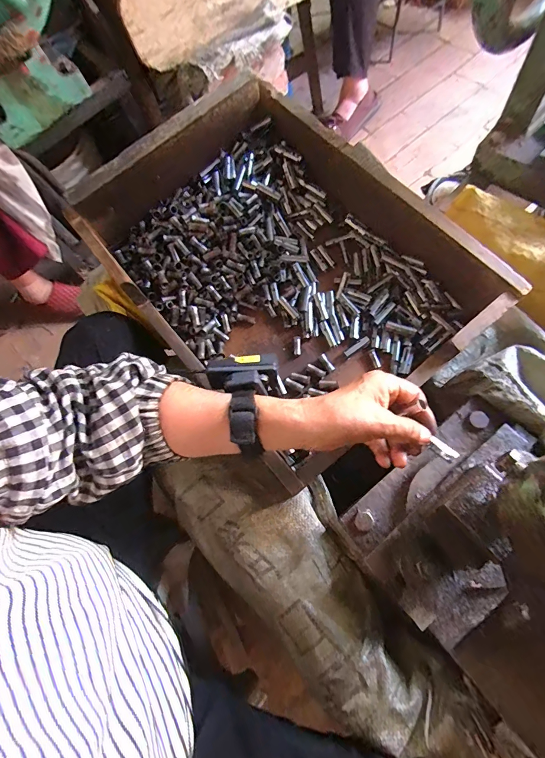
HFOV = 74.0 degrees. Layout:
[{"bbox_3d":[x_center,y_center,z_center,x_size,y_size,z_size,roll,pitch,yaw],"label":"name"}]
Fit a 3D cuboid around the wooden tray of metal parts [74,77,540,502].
[{"bbox_3d":[0.005,-0.144,0.459,0.336,0.110,0.436,-35,73,-10],"label":"wooden tray of metal parts"}]

